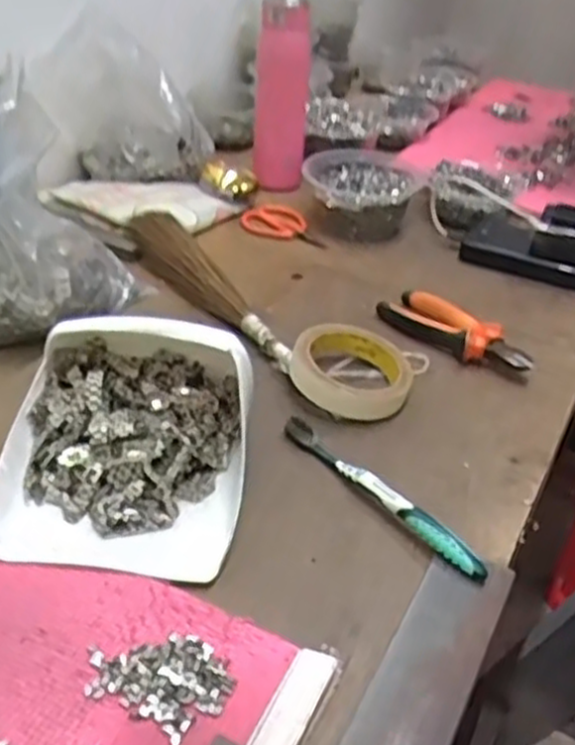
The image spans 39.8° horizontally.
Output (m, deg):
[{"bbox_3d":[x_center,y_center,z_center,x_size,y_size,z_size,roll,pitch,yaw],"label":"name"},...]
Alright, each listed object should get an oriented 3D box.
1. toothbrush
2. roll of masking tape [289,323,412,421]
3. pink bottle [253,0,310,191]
[{"bbox_3d":[0.061,0.079,0.542,0.011,0.022,0.183,-22,46,-34],"label":"toothbrush"},{"bbox_3d":[0.052,-0.004,0.649,0.096,0.026,0.097,5,36,-4],"label":"roll of masking tape"},{"bbox_3d":[-0.006,-0.336,0.951,0.064,0.212,0.053,1,34,-4],"label":"pink bottle"}]

